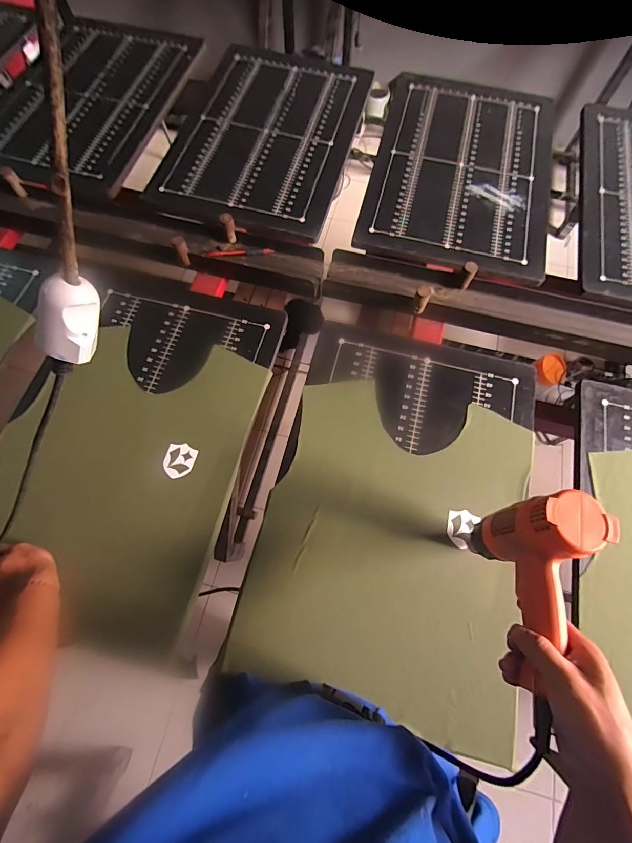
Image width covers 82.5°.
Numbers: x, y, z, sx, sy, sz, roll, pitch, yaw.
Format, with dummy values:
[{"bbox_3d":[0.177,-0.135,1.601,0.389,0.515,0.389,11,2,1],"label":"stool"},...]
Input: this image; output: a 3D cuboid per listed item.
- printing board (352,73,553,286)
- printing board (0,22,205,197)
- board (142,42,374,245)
[{"bbox_3d":[0.334,-0.586,0.829,0.391,0.015,0.577,13,73,4],"label":"printing board"},{"bbox_3d":[-0.571,-0.796,0.873,0.420,0.040,0.567,14,73,5],"label":"printing board"},{"bbox_3d":[-0.114,-0.687,0.860,0.395,0.022,0.586,14,73,5],"label":"board"}]

